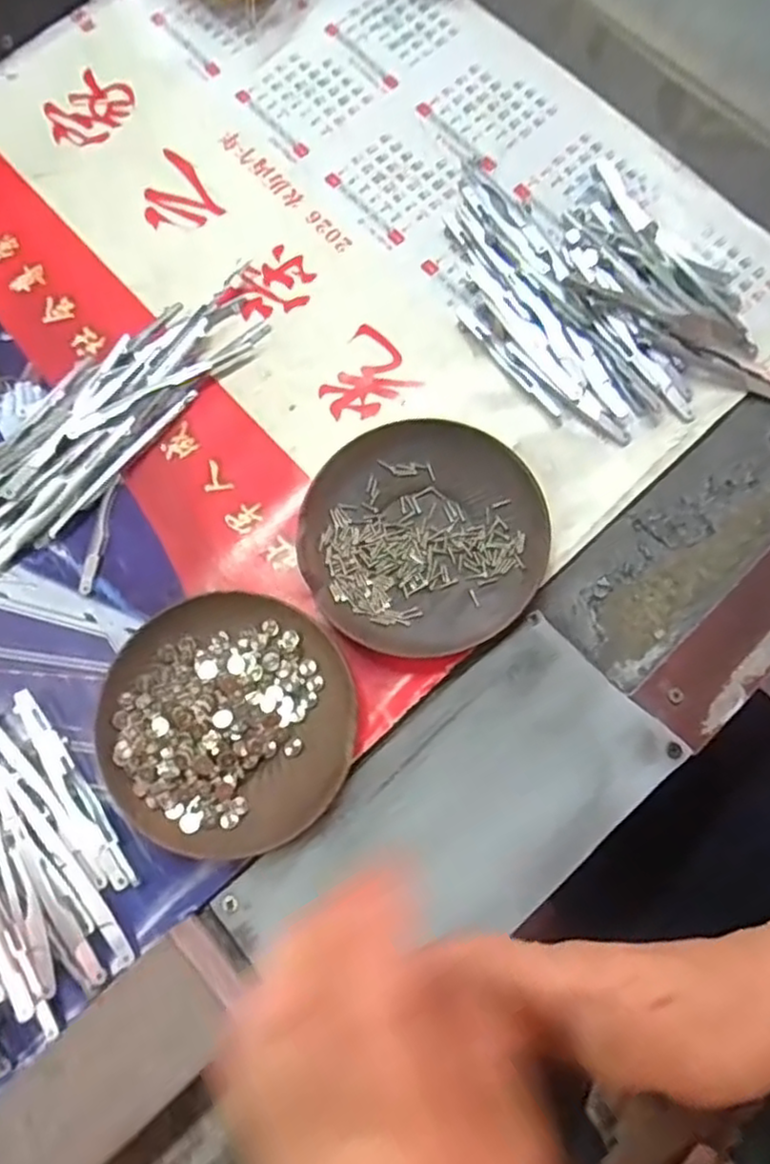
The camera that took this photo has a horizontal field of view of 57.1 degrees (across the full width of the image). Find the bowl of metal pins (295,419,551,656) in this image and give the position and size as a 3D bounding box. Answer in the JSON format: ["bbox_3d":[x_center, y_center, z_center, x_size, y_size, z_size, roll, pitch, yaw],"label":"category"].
[{"bbox_3d":[0.018,-0.023,0.343,0.114,0.014,0.112,0,74,2],"label":"bowl of metal pins"}]

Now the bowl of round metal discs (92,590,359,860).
[{"bbox_3d":[-0.072,0.062,0.323,0.115,0.014,0.112,0,74,2],"label":"bowl of round metal discs"}]

